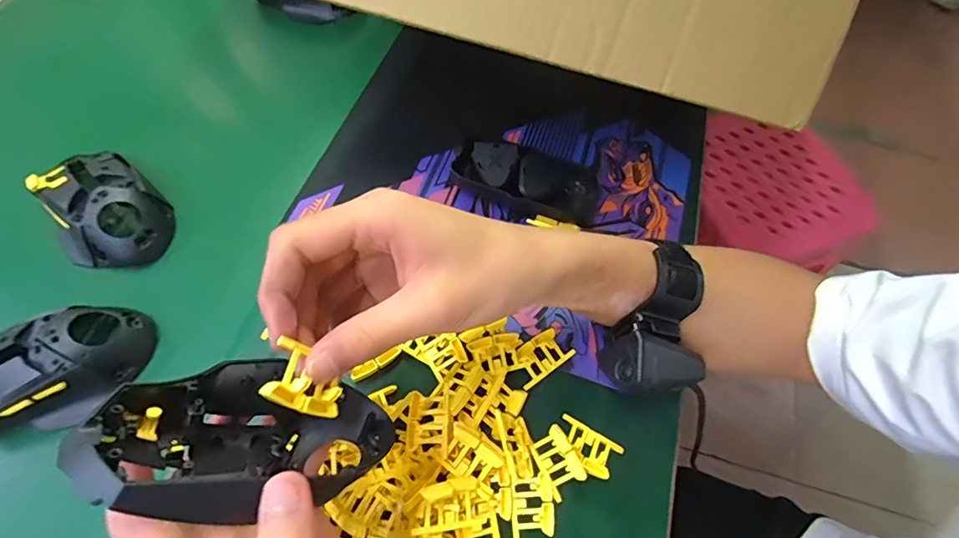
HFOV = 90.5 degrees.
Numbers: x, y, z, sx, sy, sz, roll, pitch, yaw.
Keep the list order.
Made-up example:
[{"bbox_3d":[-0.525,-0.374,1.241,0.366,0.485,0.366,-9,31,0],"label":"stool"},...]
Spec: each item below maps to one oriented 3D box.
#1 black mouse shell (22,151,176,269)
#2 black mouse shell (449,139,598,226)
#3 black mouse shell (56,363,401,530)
[{"bbox_3d":[-0.281,-0.048,0.354,0.107,0.036,0.071,40,67,18],"label":"black mouse shell"},{"bbox_3d":[0.039,-0.070,0.383,0.117,0.024,0.051,16,61,-8],"label":"black mouse shell"},{"bbox_3d":[-0.099,0.068,0.200,0.072,0.121,0.057,4,81,31],"label":"black mouse shell"}]

